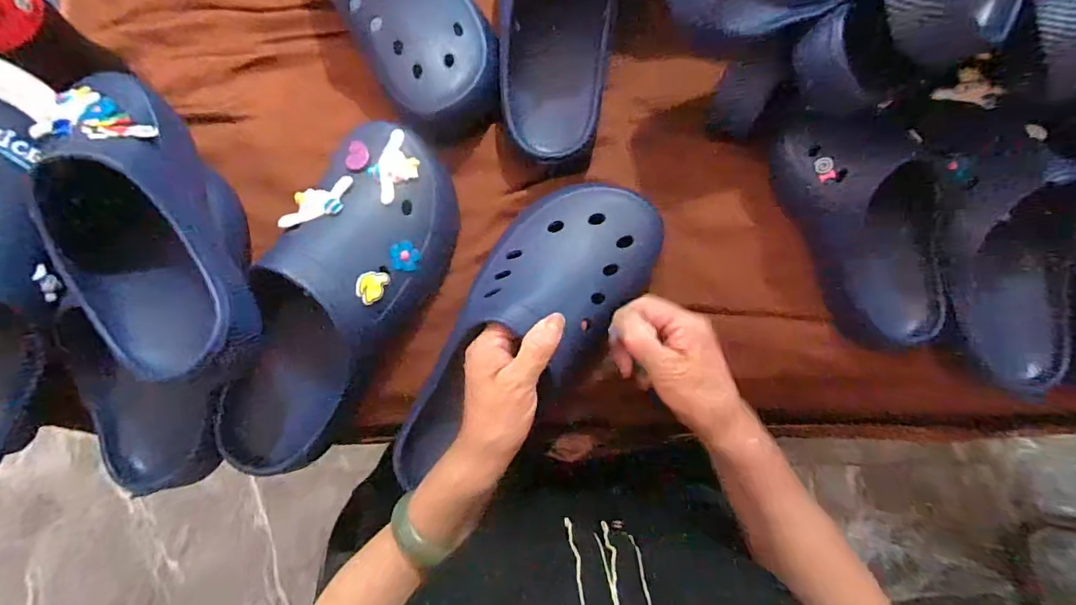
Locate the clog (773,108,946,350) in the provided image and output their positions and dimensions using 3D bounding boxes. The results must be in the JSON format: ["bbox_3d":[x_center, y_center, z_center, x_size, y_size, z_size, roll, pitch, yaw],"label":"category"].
[{"bbox_3d":[0.282,-0.066,0.453,0.090,0.079,0.212,-25,97,-5],"label":"clog"}]

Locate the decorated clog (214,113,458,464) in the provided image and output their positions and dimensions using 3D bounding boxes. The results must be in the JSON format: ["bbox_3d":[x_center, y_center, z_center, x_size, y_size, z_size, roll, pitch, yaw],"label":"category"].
[{"bbox_3d":[-0.159,-0.011,0.420,0.115,0.092,0.288,26,81,3],"label":"decorated clog"}]

